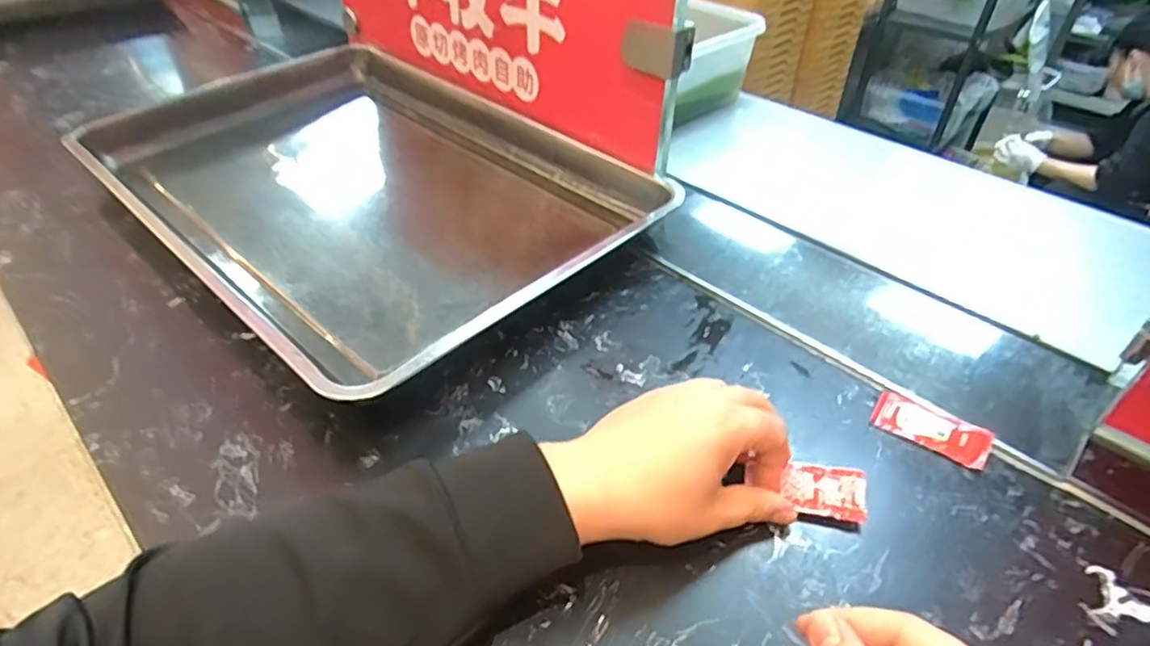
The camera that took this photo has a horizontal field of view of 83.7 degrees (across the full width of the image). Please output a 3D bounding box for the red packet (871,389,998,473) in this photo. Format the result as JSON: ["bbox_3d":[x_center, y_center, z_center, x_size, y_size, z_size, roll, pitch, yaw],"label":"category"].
[{"bbox_3d":[0.255,0.075,0.458,0.075,0.009,0.036,28,48,28],"label":"red packet"}]

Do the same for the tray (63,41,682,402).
[{"bbox_3d":[-0.207,-0.146,0.649,0.516,0.063,0.382,32,53,30],"label":"tray"}]

